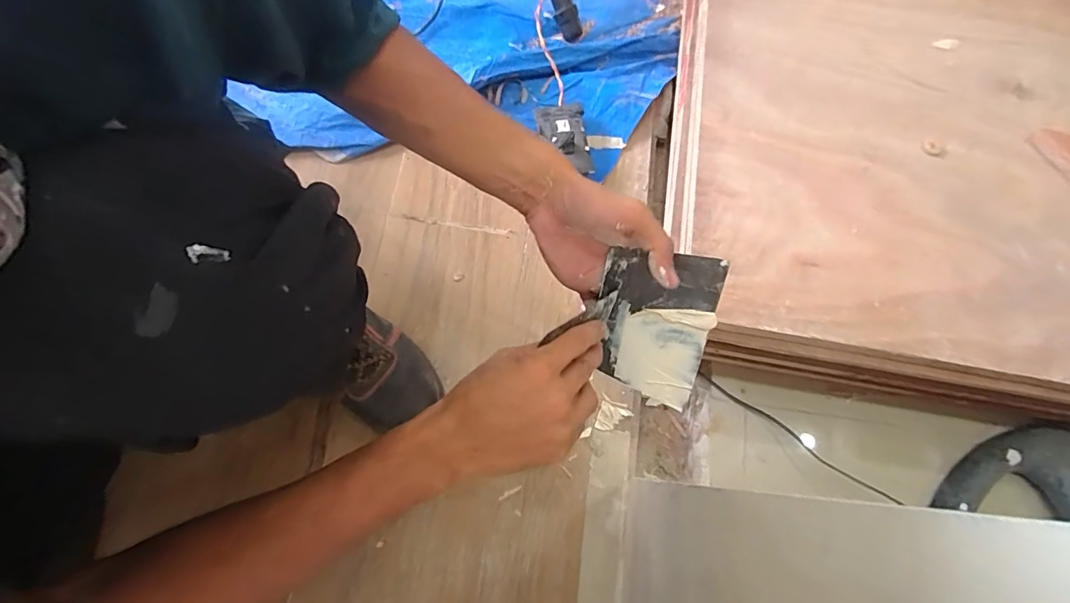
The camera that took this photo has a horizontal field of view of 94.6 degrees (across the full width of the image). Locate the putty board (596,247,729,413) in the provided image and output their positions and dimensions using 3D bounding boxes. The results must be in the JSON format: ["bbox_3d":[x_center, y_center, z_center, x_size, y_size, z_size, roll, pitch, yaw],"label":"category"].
[{"bbox_3d":[0.096,0.019,0.411,0.093,0.133,0.004,20,30,19],"label":"putty board"}]

